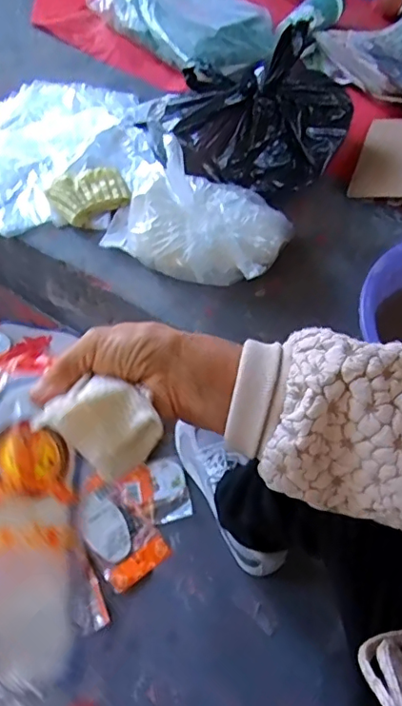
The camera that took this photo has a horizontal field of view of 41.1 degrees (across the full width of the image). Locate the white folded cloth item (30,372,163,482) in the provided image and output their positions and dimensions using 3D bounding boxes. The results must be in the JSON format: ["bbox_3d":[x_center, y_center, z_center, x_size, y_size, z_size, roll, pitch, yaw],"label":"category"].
[{"bbox_3d":[-0.058,0.042,0.329,0.066,0.025,0.050,32,68,13],"label":"white folded cloth item"}]

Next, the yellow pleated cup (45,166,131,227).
[{"bbox_3d":[-0.166,-0.240,0.803,0.112,0.020,0.082,-28,68,-14],"label":"yellow pleated cup"}]

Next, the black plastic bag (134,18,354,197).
[{"bbox_3d":[0.085,-0.368,0.790,0.286,0.216,0.195,-18,66,-12],"label":"black plastic bag"}]

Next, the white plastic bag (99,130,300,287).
[{"bbox_3d":[-0.007,-0.170,0.712,0.257,0.148,0.131,8,63,0],"label":"white plastic bag"}]

